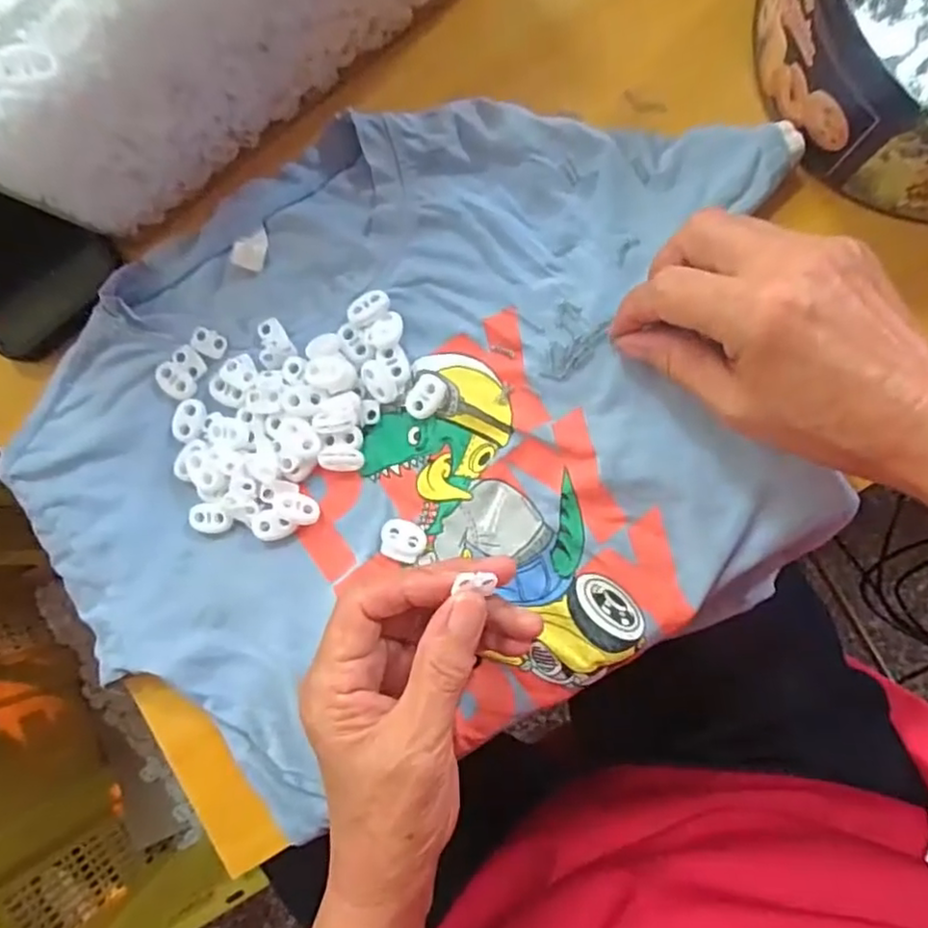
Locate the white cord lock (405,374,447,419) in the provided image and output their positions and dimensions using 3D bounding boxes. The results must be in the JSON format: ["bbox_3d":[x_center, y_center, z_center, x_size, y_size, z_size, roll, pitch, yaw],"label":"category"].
[{"bbox_3d":[-0.019,-0.033,0.320,0.016,0.005,0.022,32,89,7],"label":"white cord lock"}]

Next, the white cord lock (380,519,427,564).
[{"bbox_3d":[-0.030,0.038,0.318,0.022,0.006,0.019,18,88,7],"label":"white cord lock"}]

